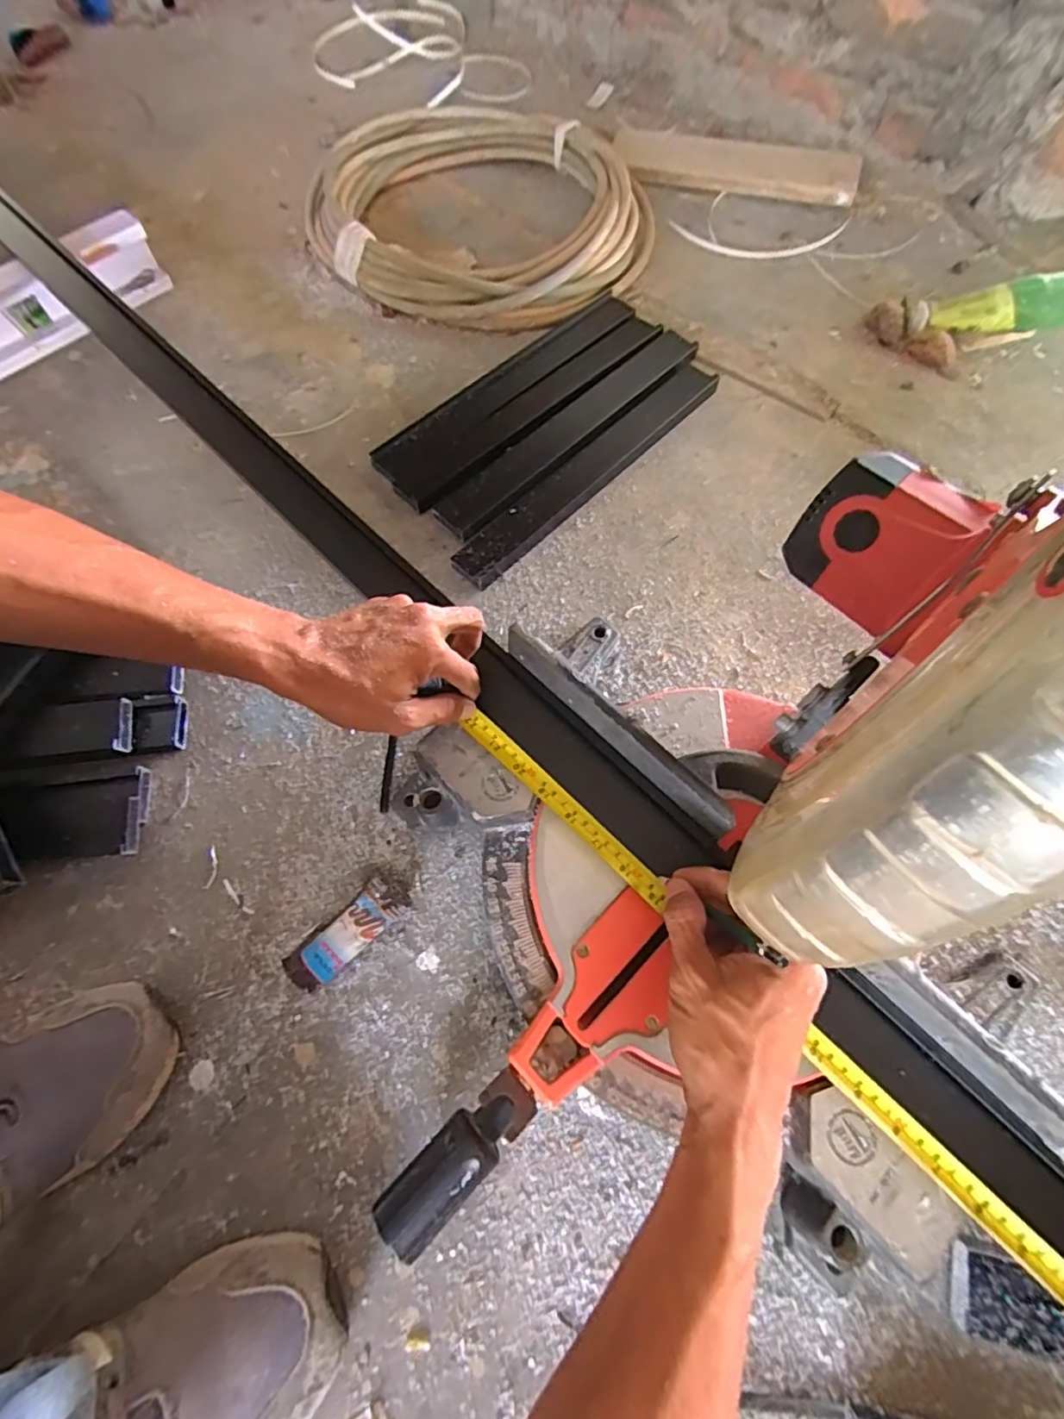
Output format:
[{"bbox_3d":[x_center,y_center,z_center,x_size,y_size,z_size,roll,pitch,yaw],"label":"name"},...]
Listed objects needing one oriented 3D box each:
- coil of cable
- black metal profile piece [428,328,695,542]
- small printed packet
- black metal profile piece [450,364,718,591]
[{"bbox_3d":[-0.062,-0.689,0.807,0.454,0.065,0.423,0,67,1],"label":"coil of cable"},{"bbox_3d":[0.045,-0.315,0.662,0.380,0.024,0.058,-43,73,-14],"label":"black metal profile piece"},{"bbox_3d":[-0.145,0.176,0.466,0.103,0.015,0.035,-41,72,-14],"label":"small printed packet"},{"bbox_3d":[0.066,-0.264,0.648,0.051,0.021,0.382,42,75,16],"label":"black metal profile piece"}]

